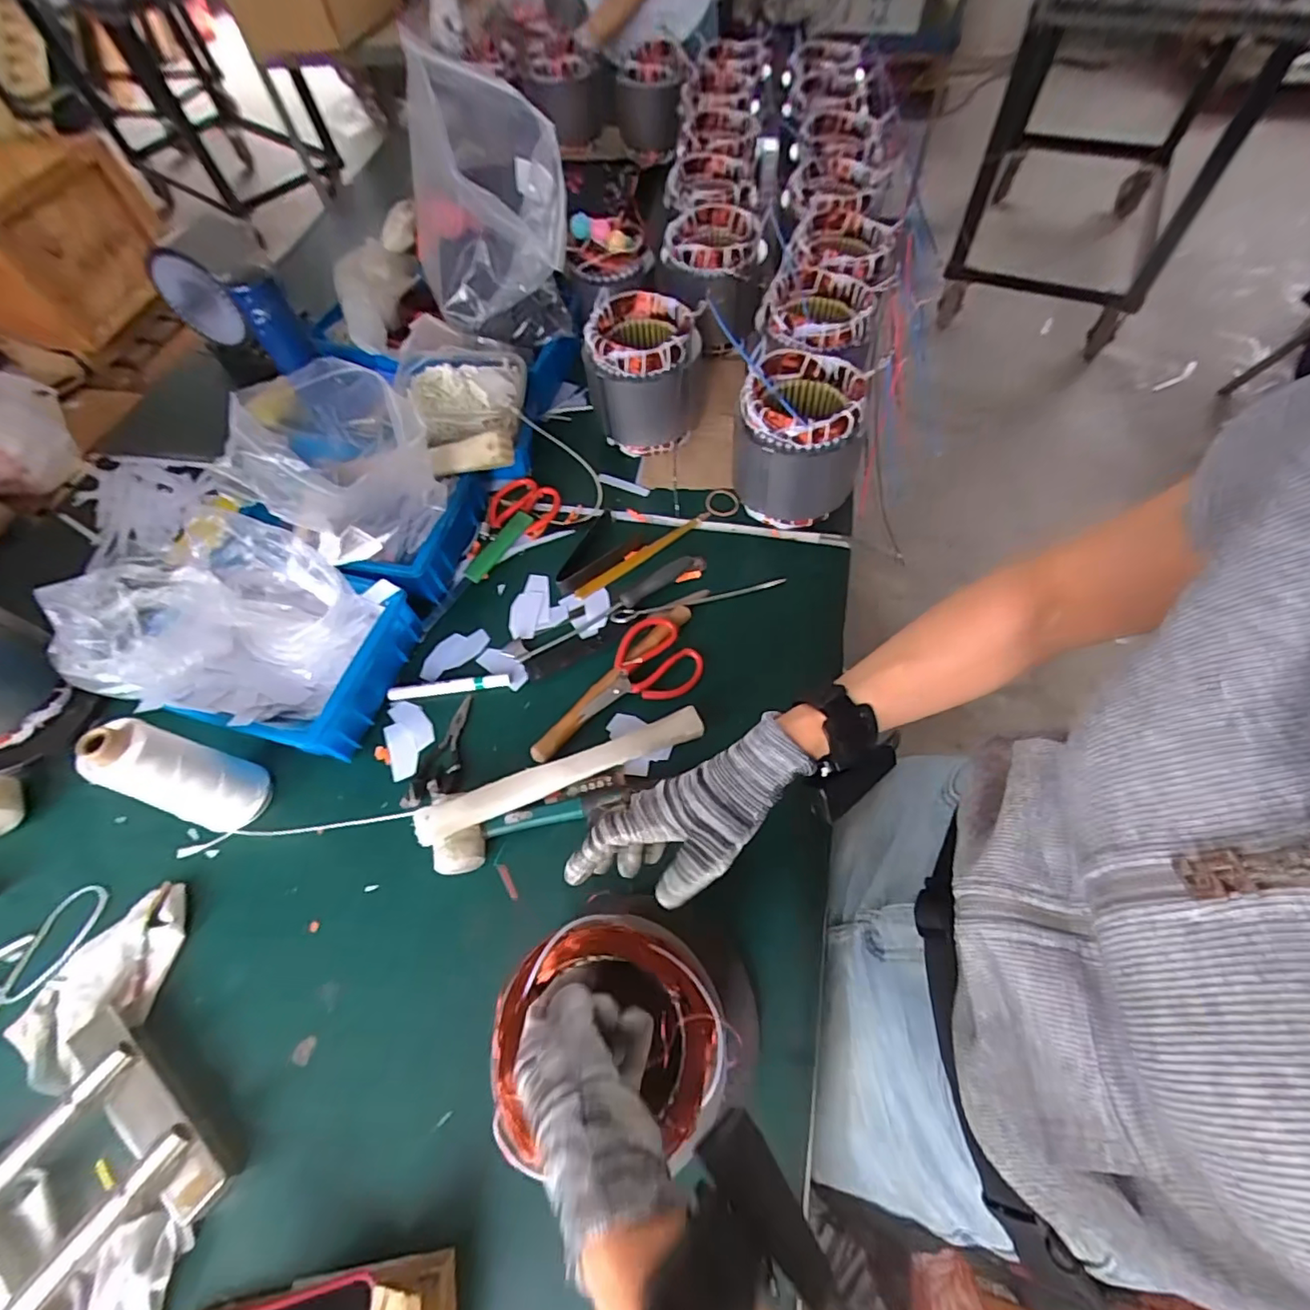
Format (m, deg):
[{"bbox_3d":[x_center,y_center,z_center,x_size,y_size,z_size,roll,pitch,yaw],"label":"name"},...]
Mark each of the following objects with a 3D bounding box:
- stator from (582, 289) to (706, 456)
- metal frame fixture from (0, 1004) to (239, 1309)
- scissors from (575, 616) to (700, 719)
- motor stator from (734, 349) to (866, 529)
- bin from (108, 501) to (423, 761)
[{"bbox_3d":[-0.012,-0.389,0.802,0.149,0.157,0.145,2,61,5],"label":"stator"},{"bbox_3d":[-0.476,0.431,0.465,0.198,0.043,0.183,32,68,19],"label":"metal frame fixture"},{"bbox_3d":[-0.023,0.024,0.660,0.148,0.025,0.092,-33,64,-14],"label":"scissors"},{"bbox_3d":[0.172,-0.262,0.723,0.137,0.161,0.138,1,61,4],"label":"motor stator"},{"bbox_3d":[-0.441,-0.015,0.642,0.265,0.150,0.201,14,63,11],"label":"bin"}]

